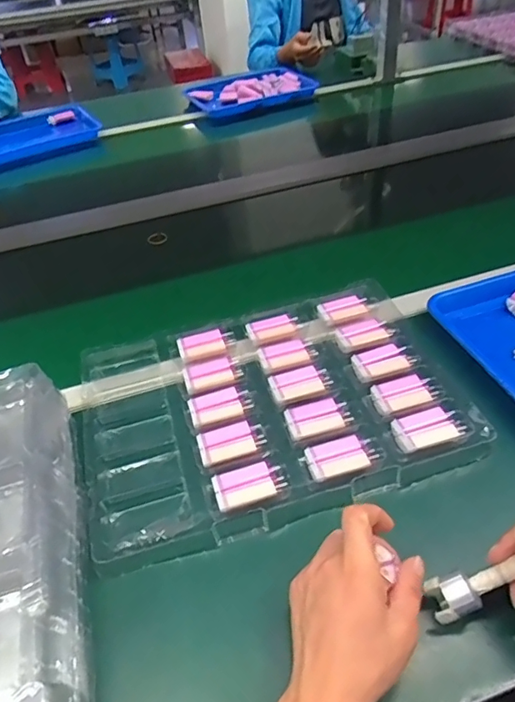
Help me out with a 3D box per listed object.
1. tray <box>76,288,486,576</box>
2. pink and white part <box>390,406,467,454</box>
[{"bbox_3d":[0.008,0.055,0.572,0.401,0.033,0.283,-14,44,-9],"label":"tray"},{"bbox_3d":[0.178,0.082,0.521,0.068,0.011,0.040,-13,44,-8],"label":"pink and white part"}]

